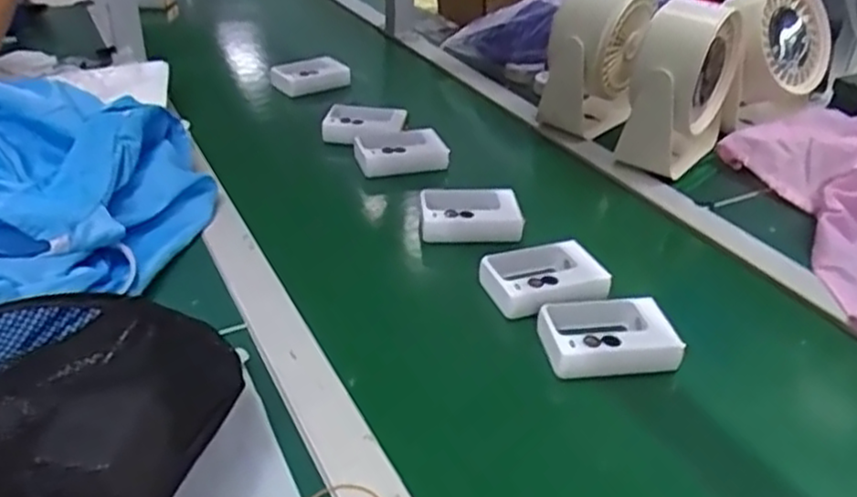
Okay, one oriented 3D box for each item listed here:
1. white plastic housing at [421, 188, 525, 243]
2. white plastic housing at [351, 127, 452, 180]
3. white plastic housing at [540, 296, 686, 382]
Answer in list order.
[{"bbox_3d":[0.042,-0.034,0.721,0.098,0.031,0.061,4,35,-1],"label":"white plastic housing"},{"bbox_3d":[-0.029,-0.109,0.828,0.104,0.033,0.061,-7,37,-16],"label":"white plastic housing"},{"bbox_3d":[0.139,0.066,0.574,0.100,0.028,0.074,1,35,-5],"label":"white plastic housing"}]

